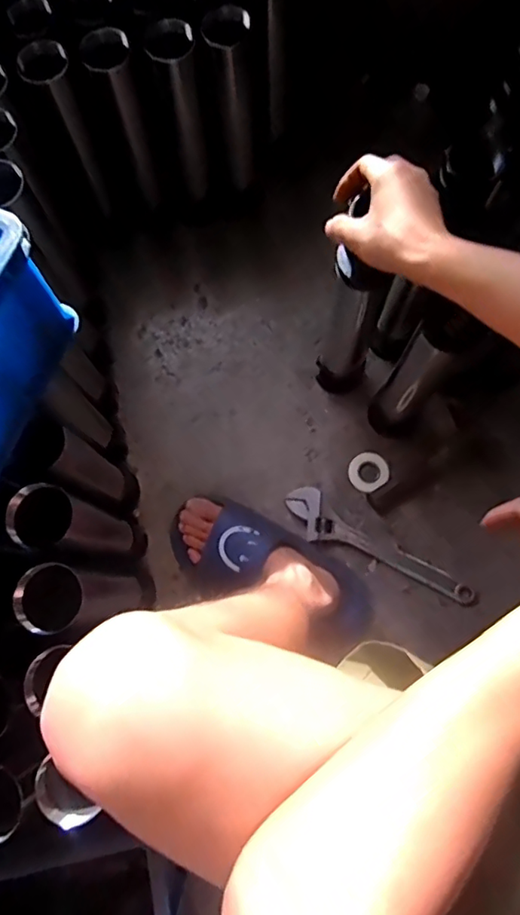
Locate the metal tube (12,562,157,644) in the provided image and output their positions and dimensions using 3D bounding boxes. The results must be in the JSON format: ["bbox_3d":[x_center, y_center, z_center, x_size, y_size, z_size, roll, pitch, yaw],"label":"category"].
[{"bbox_3d":[-0.187,0.163,0.617,0.067,0.290,0.069,0,76,1],"label":"metal tube"}]

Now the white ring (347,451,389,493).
[{"bbox_3d":[0.161,0.021,0.804,0.058,0.006,0.056,0,76,1],"label":"white ring"}]

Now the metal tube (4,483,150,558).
[{"bbox_3d":[-0.198,0.087,0.638,0.055,0.311,0.056,0,76,1],"label":"metal tube"}]

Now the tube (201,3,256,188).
[{"bbox_3d":[-0.036,-0.488,0.758,0.058,0.232,0.064,-6,76,0],"label":"tube"}]

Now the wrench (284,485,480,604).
[{"bbox_3d":[0.164,0.134,0.761,0.288,0.022,0.061,32,79,9],"label":"wrench"}]

